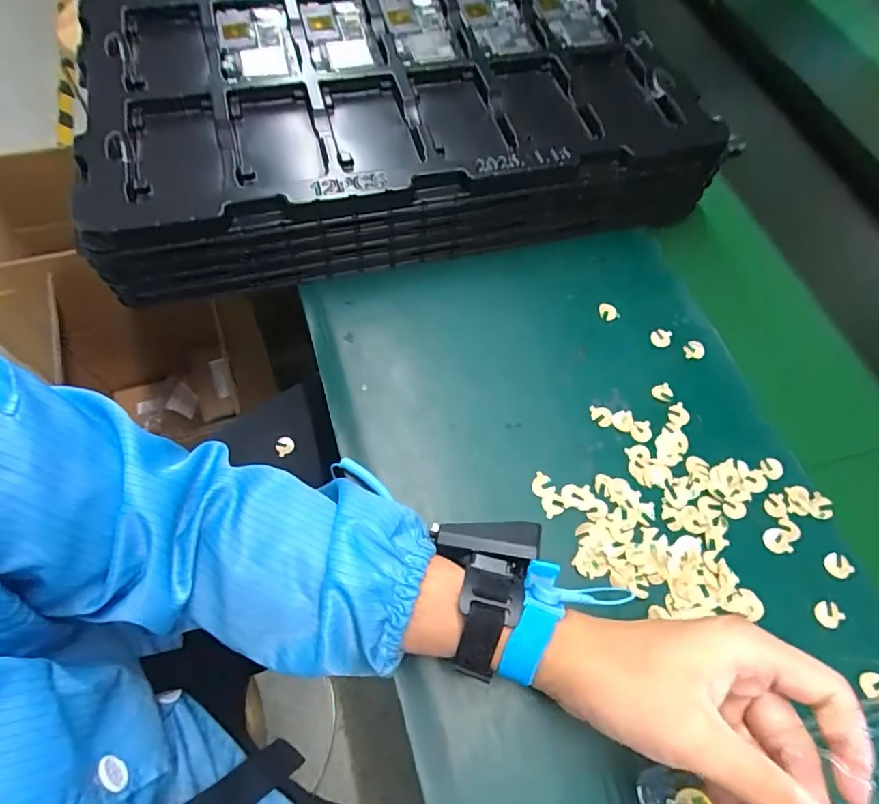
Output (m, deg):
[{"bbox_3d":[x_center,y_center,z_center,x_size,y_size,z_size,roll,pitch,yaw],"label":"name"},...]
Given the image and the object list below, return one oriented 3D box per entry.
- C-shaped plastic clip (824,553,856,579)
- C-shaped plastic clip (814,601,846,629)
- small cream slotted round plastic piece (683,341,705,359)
[{"bbox_3d":[0.297,0.121,0.381,0.019,0.004,0.018,-16,65,-11],"label":"C-shaped plastic clip"},{"bbox_3d":[0.278,0.151,0.365,0.019,0.004,0.018,1,63,-2],"label":"C-shaped plastic clip"},{"bbox_3d":[0.228,-0.046,0.458,0.020,0.004,0.017,-16,65,-11],"label":"small cream slotted round plastic piece"}]

